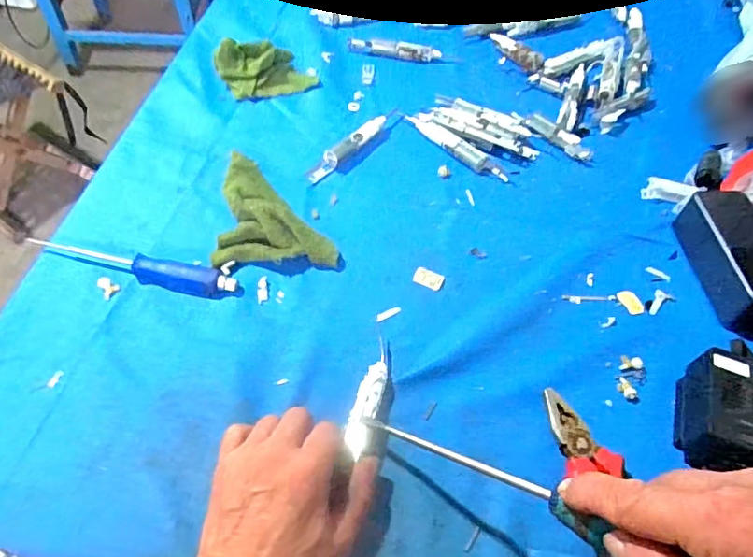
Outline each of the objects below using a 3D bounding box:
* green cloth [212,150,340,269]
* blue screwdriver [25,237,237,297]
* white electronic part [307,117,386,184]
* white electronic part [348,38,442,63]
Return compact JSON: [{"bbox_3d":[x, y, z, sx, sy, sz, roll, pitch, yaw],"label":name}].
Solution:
[{"bbox_3d":[-0.092,-0.074,0.502,0.105,0.035,0.138,-1,53,-5],"label":"green cloth"},{"bbox_3d":[-0.211,-0.010,0.453,0.182,0.017,0.023,11,53,4],"label":"blue screwdriver"},{"bbox_3d":[-0.031,-0.142,0.568,0.017,0.018,0.118,34,58,20],"label":"white electronic part"},{"bbox_3d":[0.023,-0.302,0.694,0.120,0.016,0.023,7,53,1],"label":"white electronic part"}]

